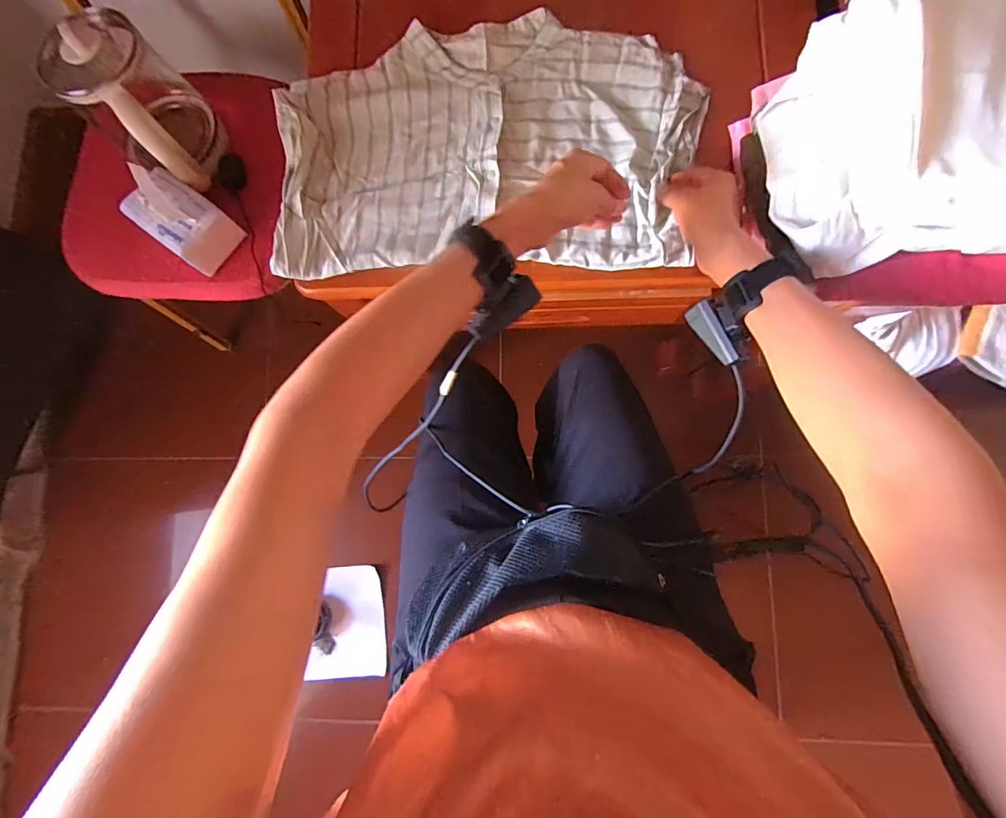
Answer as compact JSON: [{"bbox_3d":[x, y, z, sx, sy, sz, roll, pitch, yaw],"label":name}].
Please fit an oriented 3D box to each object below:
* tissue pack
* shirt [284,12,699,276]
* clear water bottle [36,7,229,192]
[{"bbox_3d":[-0.493,-0.291,0.703,0.153,0.078,0.097,36,87,8],"label":"tissue pack"},{"bbox_3d":[-0.024,-0.320,0.565,0.492,0.019,0.316,0,83,5],"label":"shirt"},{"bbox_3d":[-0.500,-0.419,0.665,0.175,0.168,0.140,43,88,8],"label":"clear water bottle"}]

